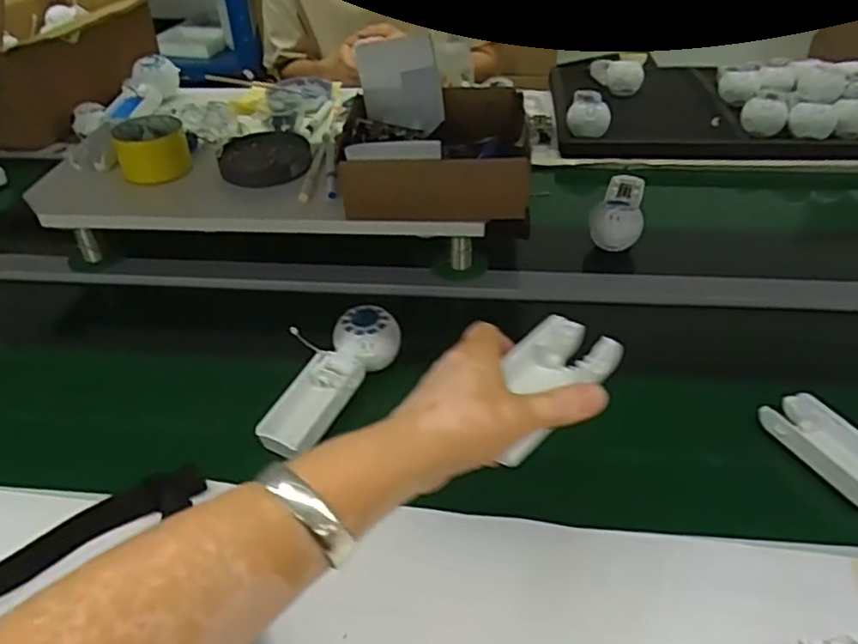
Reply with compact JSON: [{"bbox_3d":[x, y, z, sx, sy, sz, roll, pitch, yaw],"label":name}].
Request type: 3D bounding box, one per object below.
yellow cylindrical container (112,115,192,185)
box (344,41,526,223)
[{"bbox_3d":[-0.353,-0.222,0.852,0.083,0.057,0.083,0,40,0],"label":"yellow cylindrical container"},{"bbox_3d":[0.007,-0.215,0.790,0.204,0.092,0.239,2,40,2],"label":"box"}]

